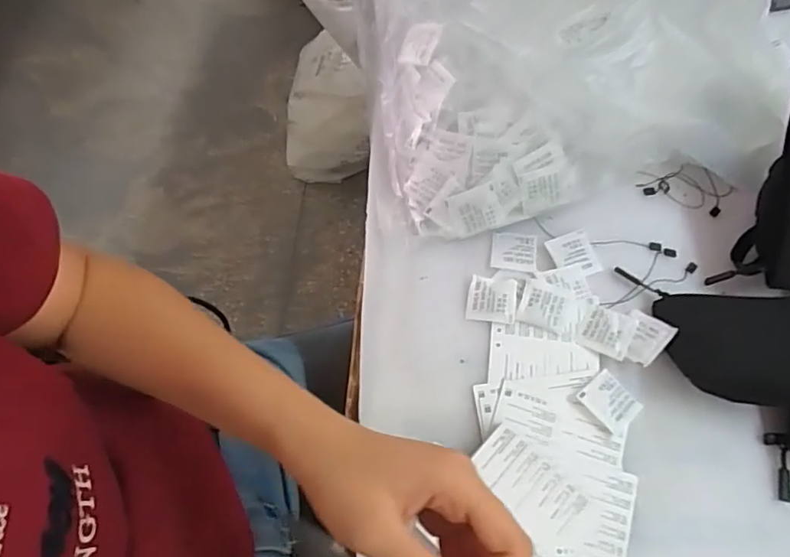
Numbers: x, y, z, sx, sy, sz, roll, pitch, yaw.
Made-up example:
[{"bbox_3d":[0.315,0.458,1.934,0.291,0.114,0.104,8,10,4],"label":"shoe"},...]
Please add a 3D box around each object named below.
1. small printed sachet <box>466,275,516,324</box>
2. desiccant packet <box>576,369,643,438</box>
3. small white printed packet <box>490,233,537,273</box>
[{"bbox_3d":[0.082,0.018,0.474,0.040,0.007,0.039,8,66,3],"label":"small printed sachet"},{"bbox_3d":[0.169,0.097,0.437,0.036,0.004,0.042,-38,74,-22],"label":"desiccant packet"},{"bbox_3d":[0.105,-0.024,0.492,0.040,0.004,0.037,9,67,-2],"label":"small white printed packet"}]

